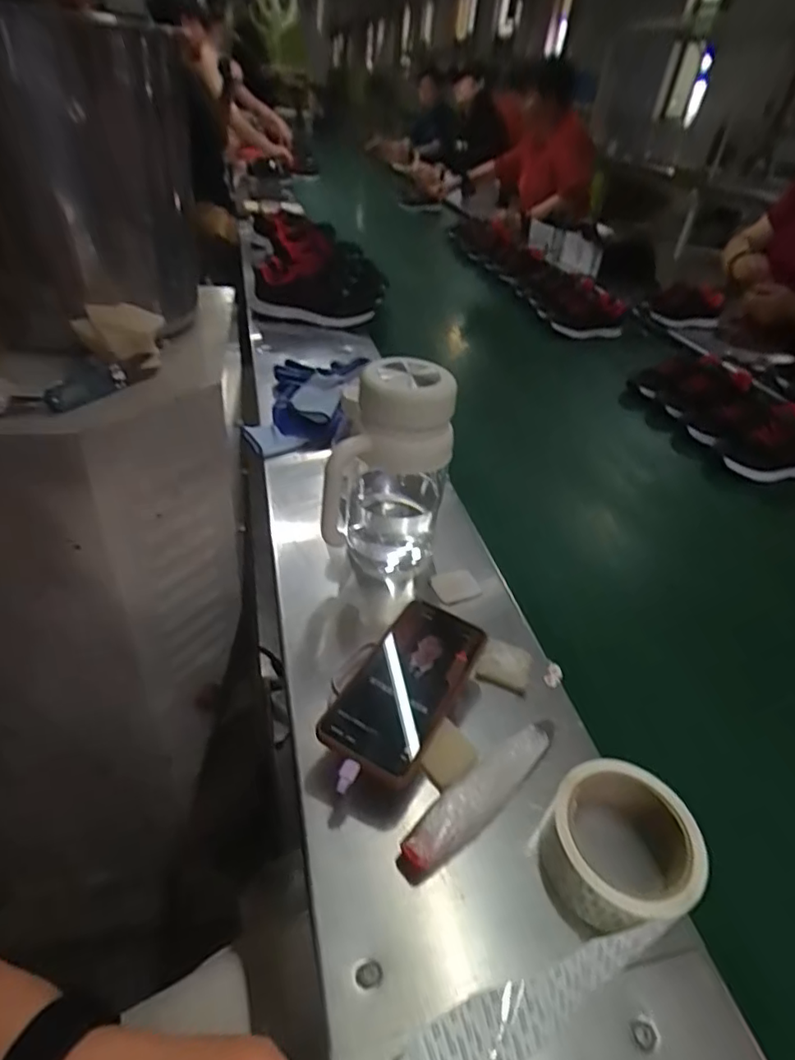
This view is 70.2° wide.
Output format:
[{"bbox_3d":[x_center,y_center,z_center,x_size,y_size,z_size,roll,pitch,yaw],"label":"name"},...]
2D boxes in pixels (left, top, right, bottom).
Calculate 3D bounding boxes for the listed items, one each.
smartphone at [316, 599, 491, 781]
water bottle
[{"bbox_3d":[0.011,0.121,0.454,0.077,0.012,0.158,25,45,21],"label":"smartphone"},{"bbox_3d":[-0.007,-0.058,0.568,0.107,0.207,0.089,8,39,2],"label":"water bottle"}]

